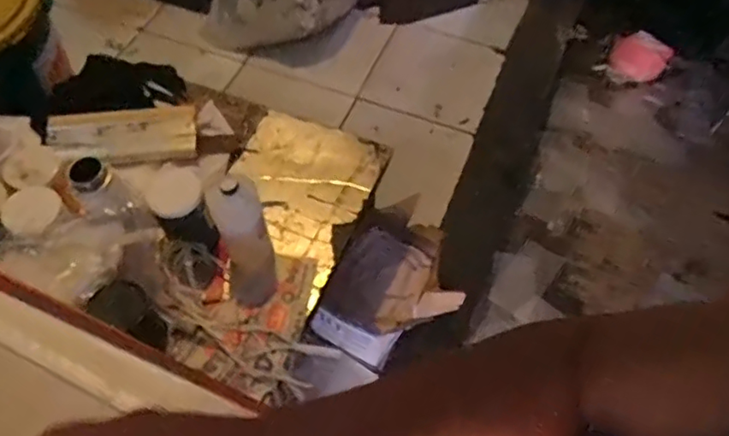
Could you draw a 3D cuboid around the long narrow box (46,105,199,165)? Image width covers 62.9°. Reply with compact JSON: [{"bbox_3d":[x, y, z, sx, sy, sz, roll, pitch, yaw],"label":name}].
[{"bbox_3d":[-0.515,-0.177,1.284,0.303,0.035,0.108,-4,96,-3],"label":"long narrow box"}]

